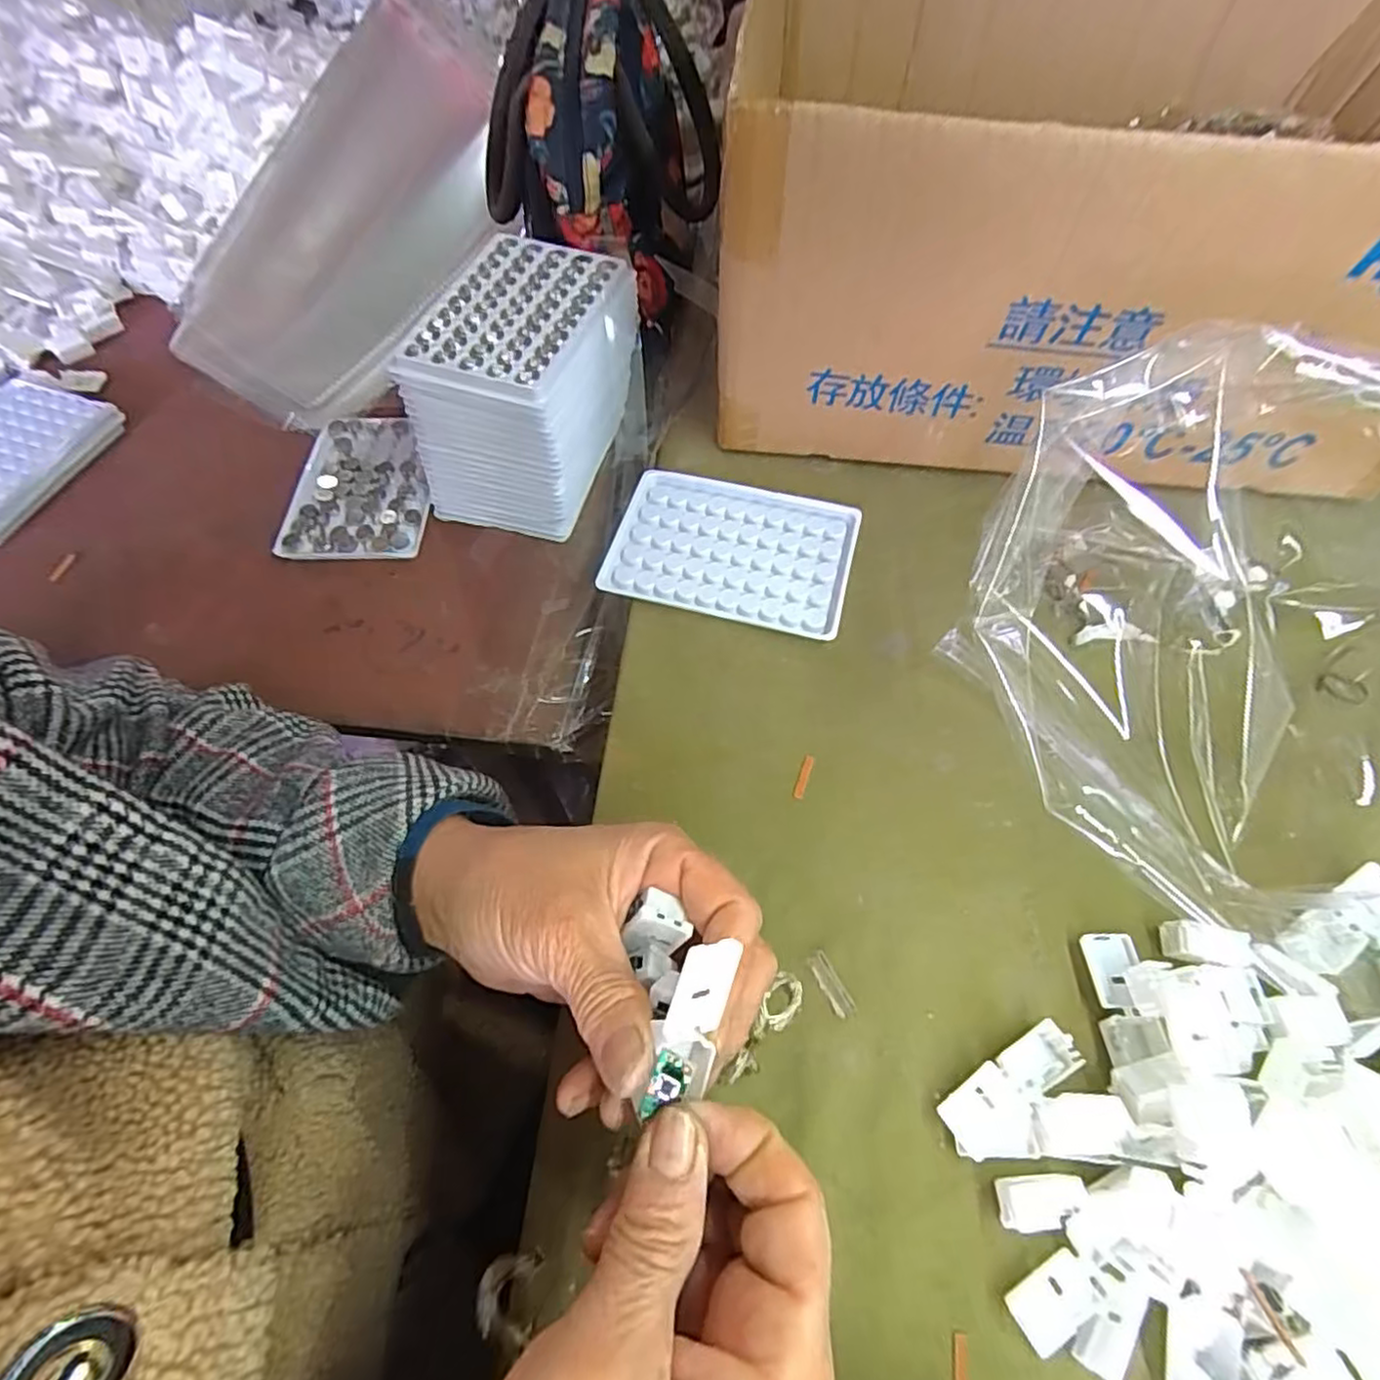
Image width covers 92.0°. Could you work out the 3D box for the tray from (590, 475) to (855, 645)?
[{"bbox_3d":[0.024,-0.078,0.371,0.129,0.009,0.090,13,62,9],"label":"tray"}]

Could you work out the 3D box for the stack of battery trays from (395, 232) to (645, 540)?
[{"bbox_3d":[-0.100,-0.183,0.414,0.106,0.115,0.126,14,63,9],"label":"stack of battery trays"}]

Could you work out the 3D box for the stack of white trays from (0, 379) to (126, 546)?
[{"bbox_3d":[-0.478,-0.160,0.464,0.103,0.021,0.128,16,63,11],"label":"stack of white trays"}]

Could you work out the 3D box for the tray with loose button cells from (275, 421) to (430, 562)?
[{"bbox_3d":[-0.219,-0.138,0.459,0.091,0.017,0.120,1,61,3],"label":"tray with loose button cells"}]

